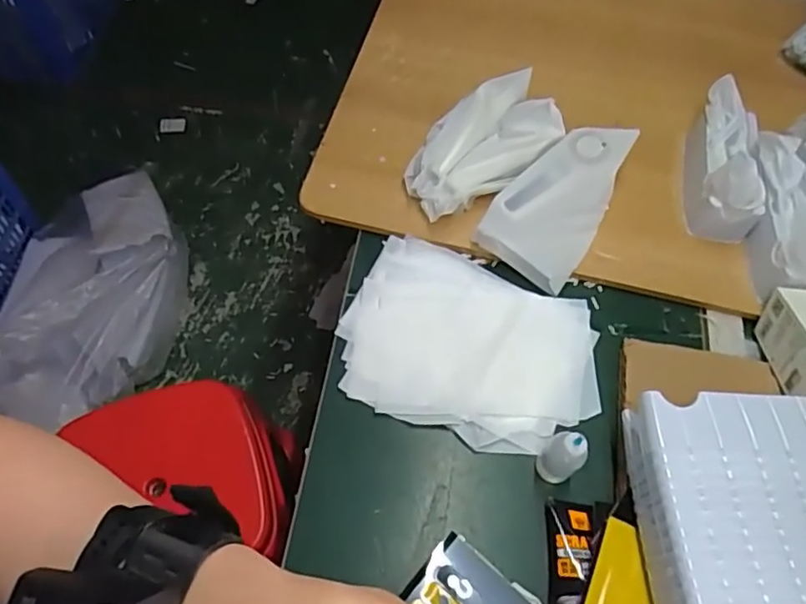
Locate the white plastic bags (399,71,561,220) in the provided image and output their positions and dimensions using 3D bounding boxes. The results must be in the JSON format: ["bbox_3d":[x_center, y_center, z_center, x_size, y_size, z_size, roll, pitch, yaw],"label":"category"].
[{"bbox_3d":[0.088,-0.188,0.741,0.193,0.082,0.122,-34,68,-19],"label":"white plastic bags"}]

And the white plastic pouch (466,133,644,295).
[{"bbox_3d":[0.181,-0.125,0.716,0.116,0.036,0.209,32,80,3],"label":"white plastic pouch"}]

